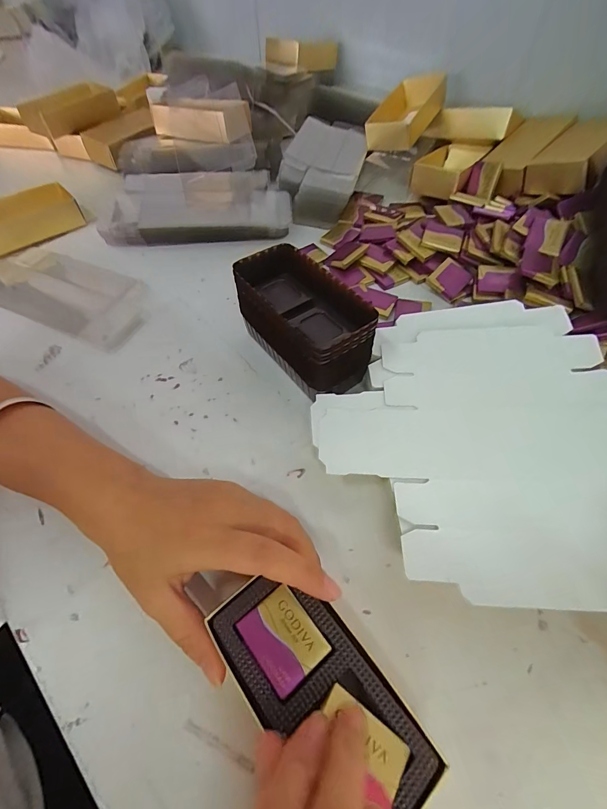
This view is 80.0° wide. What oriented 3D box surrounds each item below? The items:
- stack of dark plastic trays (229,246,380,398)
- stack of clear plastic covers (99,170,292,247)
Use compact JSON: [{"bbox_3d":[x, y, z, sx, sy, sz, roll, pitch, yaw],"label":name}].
[{"bbox_3d":[-0.001,-0.062,0.291,0.065,0.066,0.125,-34,63,-20],"label":"stack of dark plastic trays"},{"bbox_3d":[-0.124,-0.225,0.414,0.217,0.041,0.089,0,57,1],"label":"stack of clear plastic covers"}]

